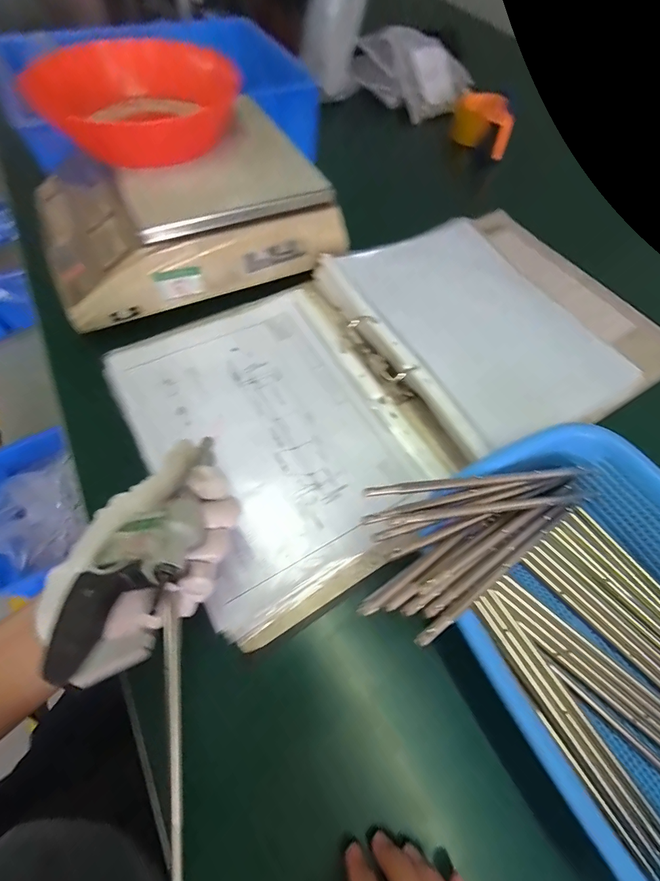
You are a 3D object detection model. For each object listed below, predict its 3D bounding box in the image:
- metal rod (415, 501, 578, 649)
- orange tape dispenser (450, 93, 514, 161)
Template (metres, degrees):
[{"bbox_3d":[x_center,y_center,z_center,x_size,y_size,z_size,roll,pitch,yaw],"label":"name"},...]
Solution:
[{"bbox_3d":[0.133,0.086,0.269,0.212,0.007,0.007,-19,63,-35],"label":"metal rod"},{"bbox_3d":[0.267,-0.560,0.662,0.049,0.064,0.131,-28,68,-18],"label":"orange tape dispenser"}]

